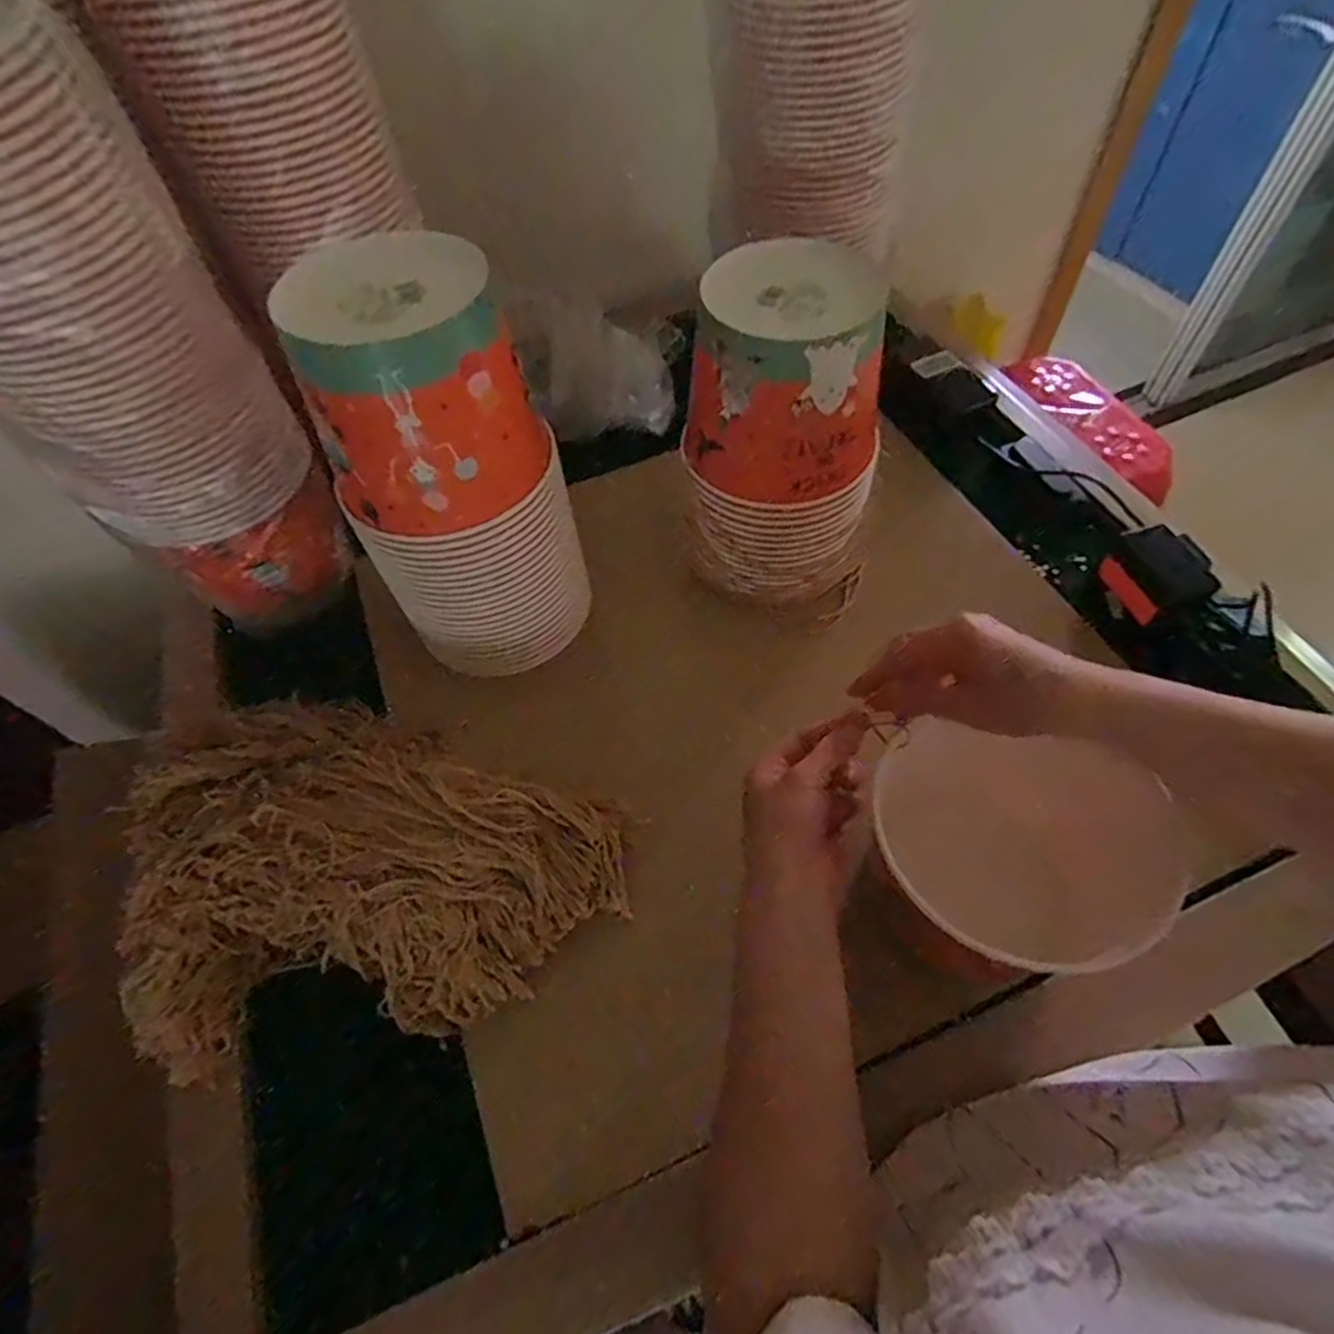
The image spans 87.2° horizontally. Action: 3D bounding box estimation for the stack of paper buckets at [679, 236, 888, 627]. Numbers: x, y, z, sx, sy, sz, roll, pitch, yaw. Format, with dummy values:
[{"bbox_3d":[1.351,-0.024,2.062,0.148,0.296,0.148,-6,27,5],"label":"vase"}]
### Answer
[{"bbox_3d":[0.098,-0.190,0.571,0.148,0.225,0.143,3,57,6],"label":"stack of paper buckets"}]

